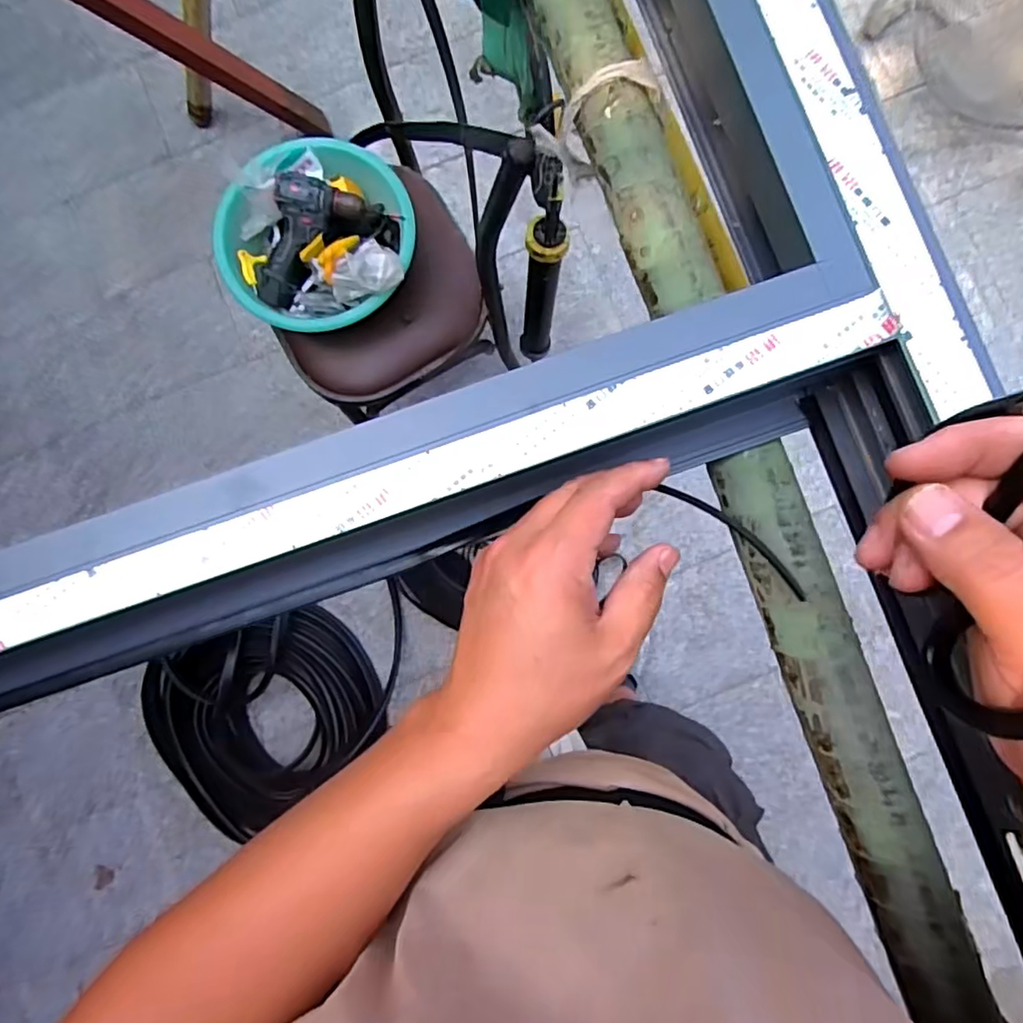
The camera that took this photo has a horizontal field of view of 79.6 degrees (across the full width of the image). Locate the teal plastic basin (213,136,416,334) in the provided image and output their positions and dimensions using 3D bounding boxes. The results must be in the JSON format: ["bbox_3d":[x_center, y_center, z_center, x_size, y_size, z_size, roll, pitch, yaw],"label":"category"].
[{"bbox_3d":[-0.311,-0.447,0.982,0.302,0.095,0.282,0,85,2],"label":"teal plastic basin"}]

